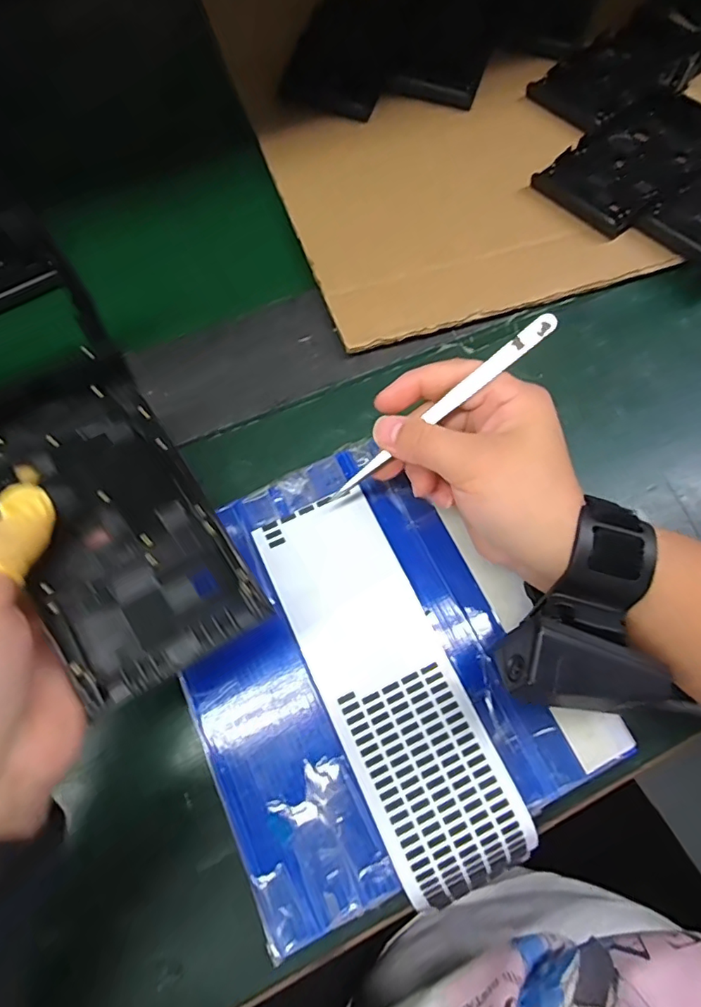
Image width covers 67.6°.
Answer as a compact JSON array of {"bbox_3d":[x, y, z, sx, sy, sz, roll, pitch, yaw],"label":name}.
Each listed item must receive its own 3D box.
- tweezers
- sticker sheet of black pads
[{"bbox_3d":[0.041,-0.044,0.264,0.139,0.015,0.013,-38,64,33],"label":"tweezers"},{"bbox_3d":[0.018,0.088,0.268,0.066,0.007,0.197,-24,73,-9],"label":"sticker sheet of black pads"}]

